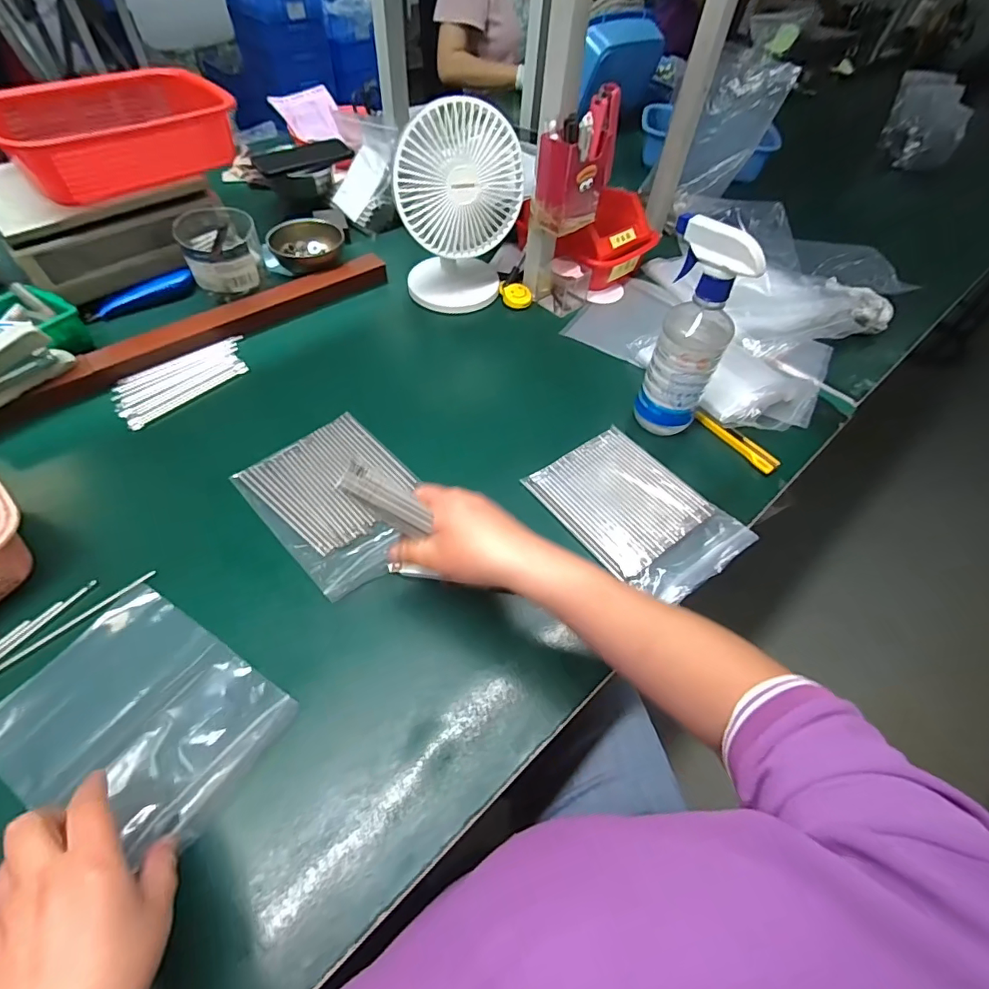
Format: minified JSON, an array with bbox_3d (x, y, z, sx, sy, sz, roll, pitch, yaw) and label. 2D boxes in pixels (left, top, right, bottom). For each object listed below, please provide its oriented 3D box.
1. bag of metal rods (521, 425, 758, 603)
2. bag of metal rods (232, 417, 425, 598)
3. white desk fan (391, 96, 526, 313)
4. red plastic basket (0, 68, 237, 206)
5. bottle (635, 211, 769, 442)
[{"bbox_3d":[0.146,0.016,0.504,0.136,0.020,0.190,-33,62,-24],"label":"bag of metal rods"},{"bbox_3d":[-0.158,0.003,0.508,0.146,0.013,0.196,-37,64,-26],"label":"bag of metal rods"},{"bbox_3d":[-0.051,-0.380,0.657,0.162,0.249,0.115,-10,56,-9],"label":"white desk fan"},{"bbox_3d":[-0.522,-0.500,0.675,0.170,0.089,0.280,39,61,23],"label":"red plastic basket"},{"bbox_3d":[0.198,-0.163,0.505,0.084,0.207,0.069,20,57,12],"label":"bottle"}]

